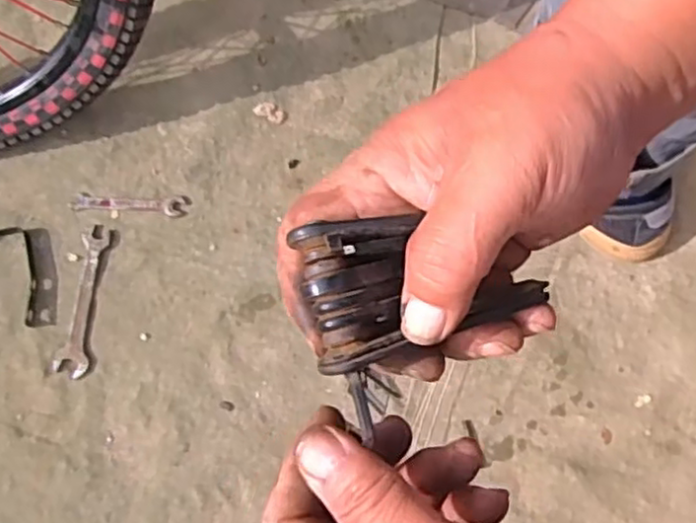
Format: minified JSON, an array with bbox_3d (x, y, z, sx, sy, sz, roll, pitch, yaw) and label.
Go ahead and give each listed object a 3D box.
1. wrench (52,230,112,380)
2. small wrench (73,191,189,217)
[{"bbox_3d":[-0.262,0.039,0.690,0.033,0.004,0.147,6,73,1],"label":"wrench"},{"bbox_3d":[-0.225,-0.060,0.721,0.117,0.006,0.023,3,73,0],"label":"small wrench"}]

